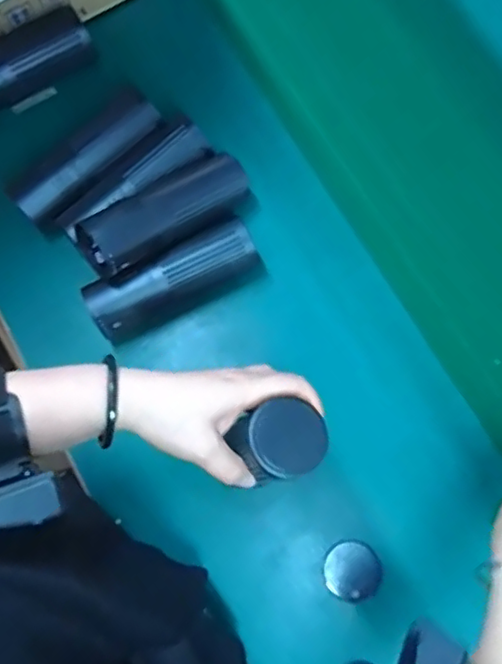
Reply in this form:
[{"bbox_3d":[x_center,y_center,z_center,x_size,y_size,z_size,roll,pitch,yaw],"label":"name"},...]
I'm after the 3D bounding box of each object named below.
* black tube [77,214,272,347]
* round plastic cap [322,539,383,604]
[{"bbox_3d":[-0.071,-0.046,0.575,0.161,0.049,0.051,-27,78,-5],"label":"black tube"},{"bbox_3d":[0.090,0.212,0.536,0.050,0.014,0.053,-39,79,-7],"label":"round plastic cap"}]

